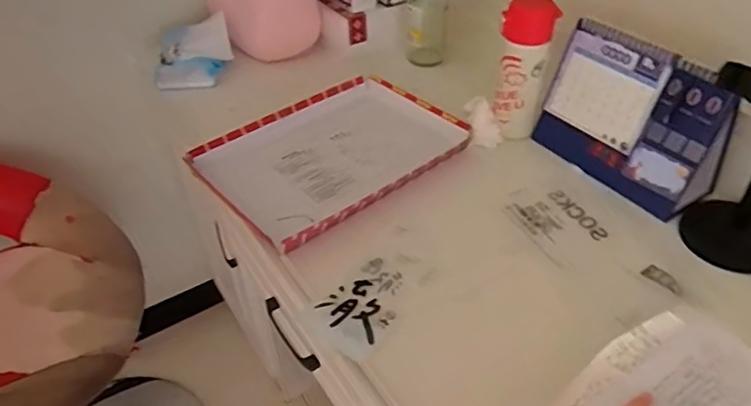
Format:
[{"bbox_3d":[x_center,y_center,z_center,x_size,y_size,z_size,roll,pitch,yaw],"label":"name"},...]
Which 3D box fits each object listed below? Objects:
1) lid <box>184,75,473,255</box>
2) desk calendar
[{"bbox_3d":[-0.060,-0.077,0.816,0.339,0.034,0.244,-29,48,-27],"label":"lid"},{"bbox_3d":[0.327,-0.112,0.735,0.093,0.171,0.217,-26,46,-24],"label":"desk calendar"}]

